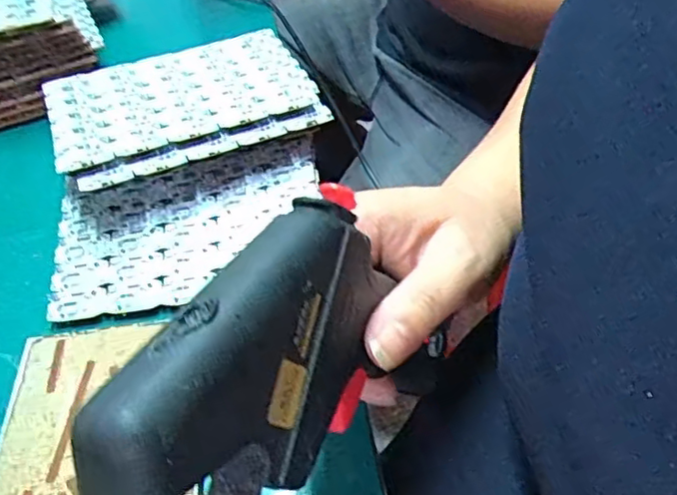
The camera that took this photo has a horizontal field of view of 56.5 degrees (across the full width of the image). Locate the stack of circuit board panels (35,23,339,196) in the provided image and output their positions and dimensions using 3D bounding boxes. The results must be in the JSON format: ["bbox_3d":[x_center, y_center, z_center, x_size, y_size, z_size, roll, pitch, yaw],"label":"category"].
[{"bbox_3d":[-0.096,-0.084,0.402,0.158,0.039,0.121,-22,48,-13],"label":"stack of circuit board panels"}]

